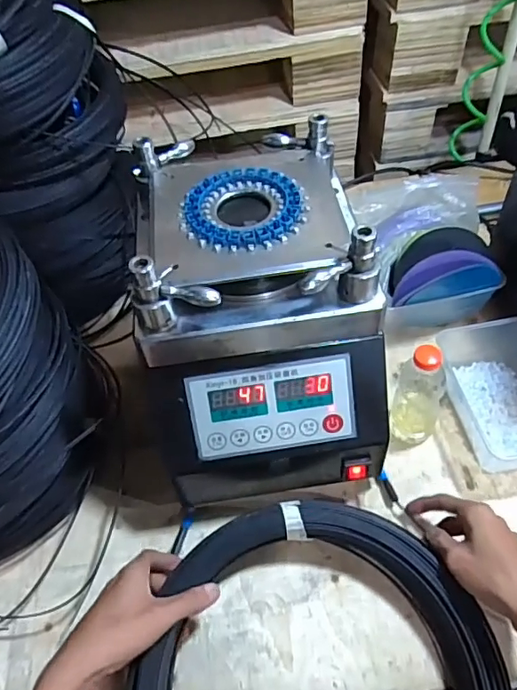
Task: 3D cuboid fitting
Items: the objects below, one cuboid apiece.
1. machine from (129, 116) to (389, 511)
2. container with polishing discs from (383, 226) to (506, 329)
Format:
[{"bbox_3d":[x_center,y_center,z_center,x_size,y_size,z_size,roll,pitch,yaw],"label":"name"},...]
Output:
[{"bbox_3d":[0.000,-0.029,0.540,0.210,0.249,0.289,-12,53,-3],"label":"machine"},{"bbox_3d":[0.228,-0.090,0.675,0.148,0.116,0.079,-9,53,-2],"label":"container with polishing discs"}]

